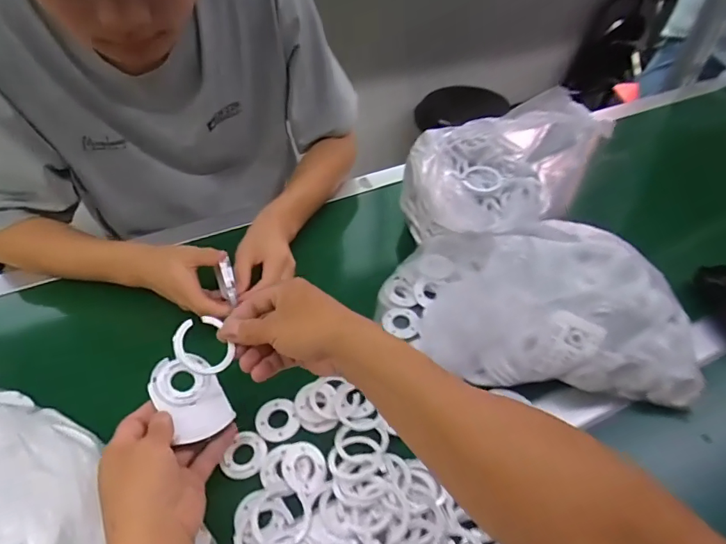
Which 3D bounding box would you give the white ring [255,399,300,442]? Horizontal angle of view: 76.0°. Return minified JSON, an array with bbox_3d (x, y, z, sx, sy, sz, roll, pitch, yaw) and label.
[{"bbox_3d":[-0.087,0.150,0.472,0.042,0.006,0.044,0,47,0],"label":"white ring"}]

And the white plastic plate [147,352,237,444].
[{"bbox_3d":[-0.157,0.113,0.424,0.054,0.006,0.081,-25,67,-38],"label":"white plastic plate"}]

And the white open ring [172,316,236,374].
[{"bbox_3d":[-0.136,0.063,0.395,0.046,0.006,0.049,18,61,-36],"label":"white open ring"}]

